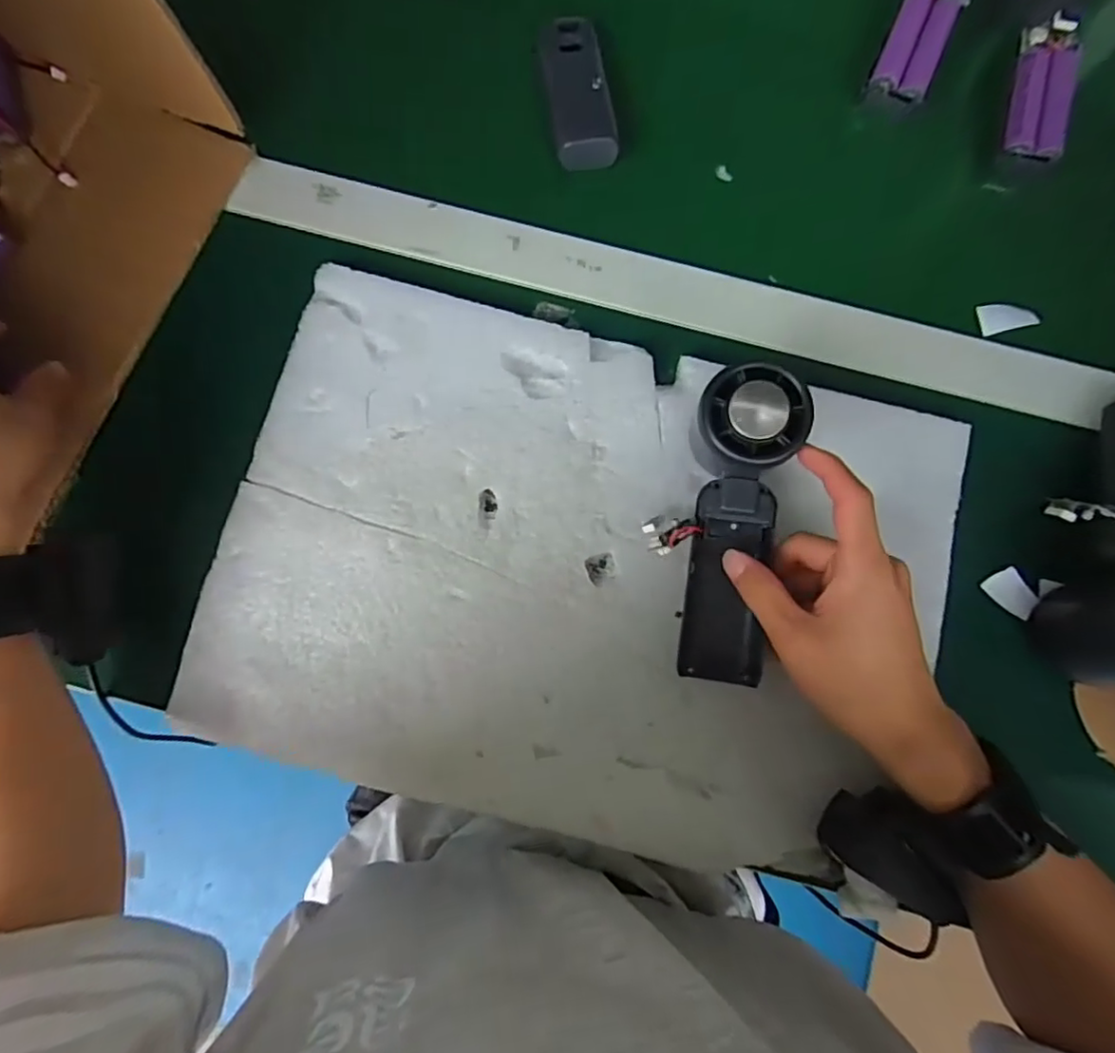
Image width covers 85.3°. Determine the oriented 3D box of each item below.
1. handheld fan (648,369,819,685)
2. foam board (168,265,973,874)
[{"bbox_3d":[0.085,-0.003,0.321,0.063,0.035,0.159,10,96,0],"label":"handheld fan"},{"bbox_3d":[0.016,0.023,0.336,0.395,0.021,0.273,15,81,1],"label":"foam board"}]

